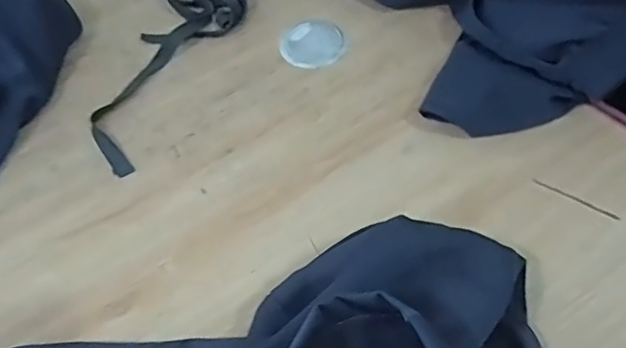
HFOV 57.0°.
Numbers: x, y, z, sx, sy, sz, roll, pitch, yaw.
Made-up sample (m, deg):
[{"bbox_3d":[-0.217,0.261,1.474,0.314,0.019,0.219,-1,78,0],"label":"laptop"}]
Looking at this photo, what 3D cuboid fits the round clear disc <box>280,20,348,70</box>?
[{"bbox_3d":[0.000,-0.131,0.576,0.063,0.004,0.063,-2,56,3],"label":"round clear disc"}]

